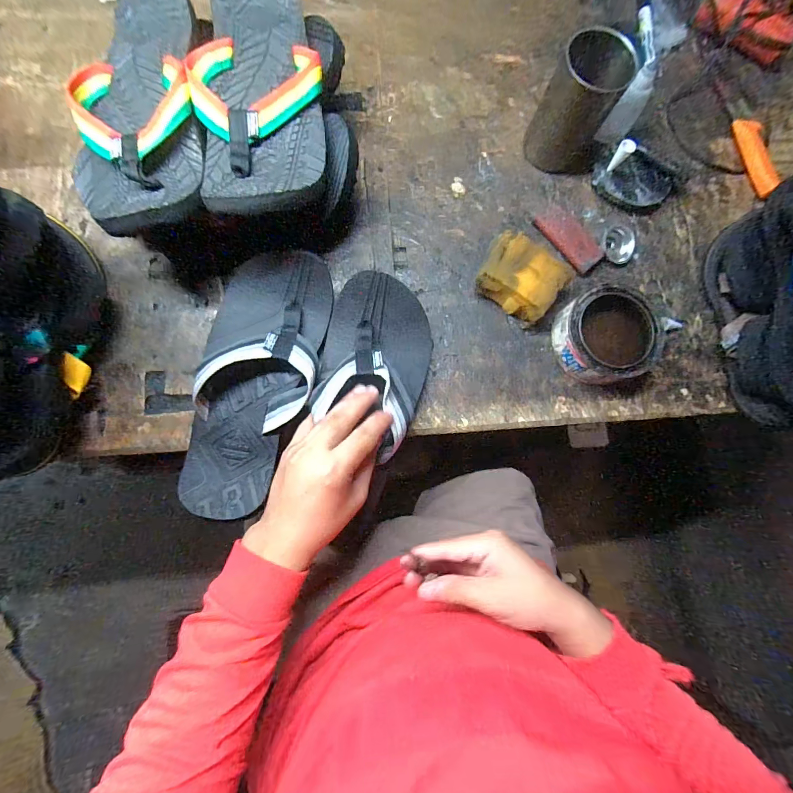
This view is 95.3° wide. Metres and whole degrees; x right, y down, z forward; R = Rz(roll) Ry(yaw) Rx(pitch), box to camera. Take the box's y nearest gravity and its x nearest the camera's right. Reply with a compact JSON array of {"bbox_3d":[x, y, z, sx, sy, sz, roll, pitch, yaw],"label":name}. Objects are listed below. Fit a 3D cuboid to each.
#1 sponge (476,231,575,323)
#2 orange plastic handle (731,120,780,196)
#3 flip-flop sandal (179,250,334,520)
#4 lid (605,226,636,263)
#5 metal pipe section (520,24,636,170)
[{"bbox_3d":[0.140,-0.134,0.417,0.094,0.044,0.073,35,81,2],"label":"sponge"},{"bbox_3d":[0.475,-0.316,0.475,0.025,0.018,0.114,-8,82,-5],"label":"orange plastic handle"},{"bbox_3d":[-0.138,-0.013,0.374,0.105,0.057,0.266,10,81,-2],"label":"flip-flop sandal"},{"bbox_3d":[0.281,-0.189,0.452,0.038,0.009,0.051,27,81,1],"label":"lid"},{"bbox_3d":[0.209,-0.330,0.417,0.089,0.109,0.070,15,81,-1],"label":"metal pipe section"}]

